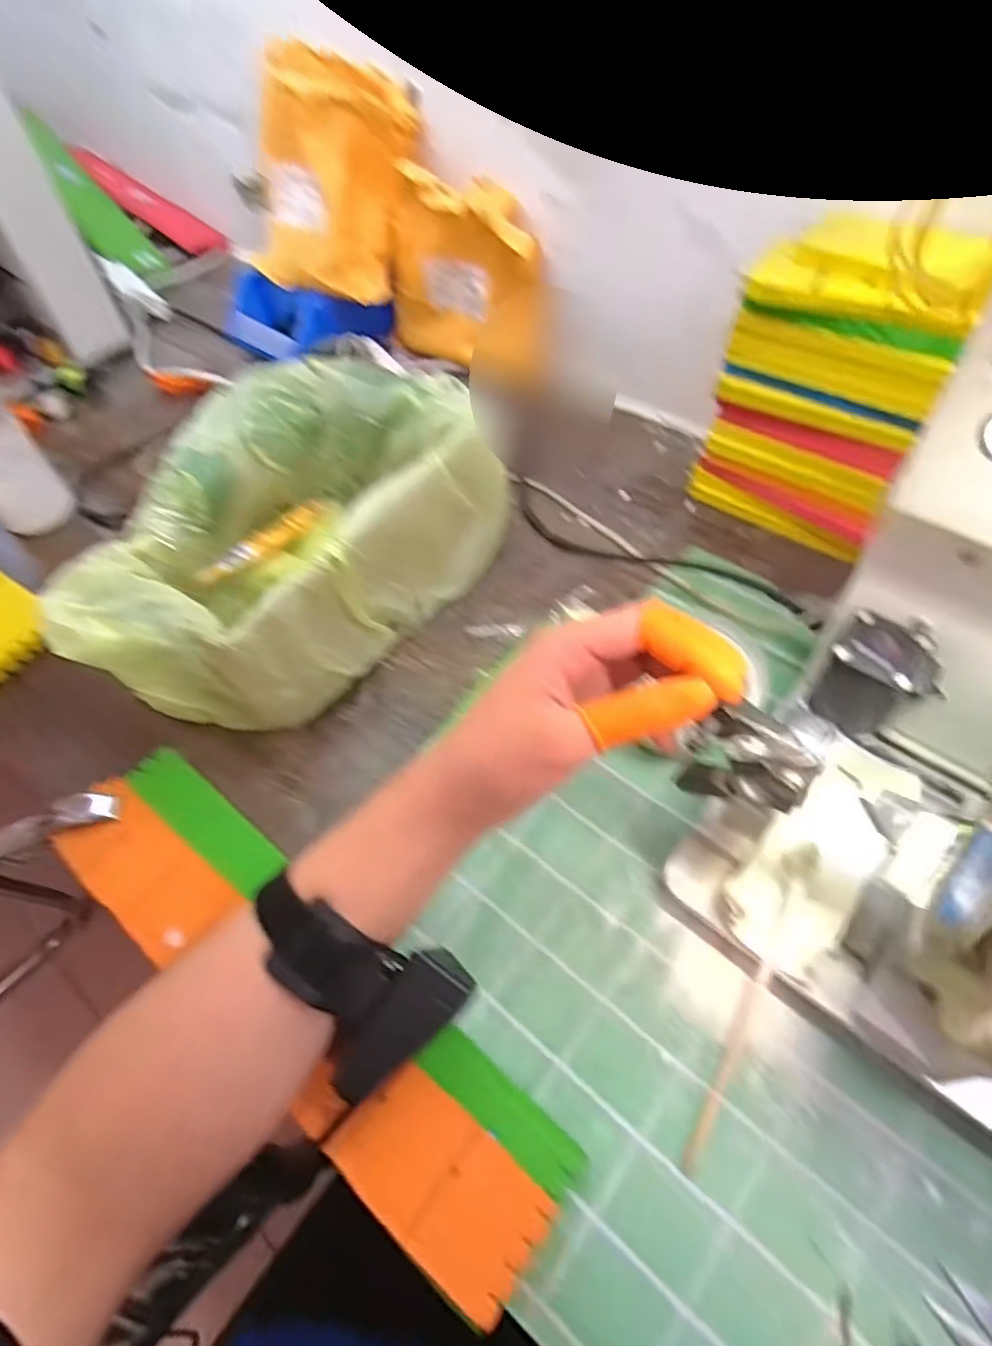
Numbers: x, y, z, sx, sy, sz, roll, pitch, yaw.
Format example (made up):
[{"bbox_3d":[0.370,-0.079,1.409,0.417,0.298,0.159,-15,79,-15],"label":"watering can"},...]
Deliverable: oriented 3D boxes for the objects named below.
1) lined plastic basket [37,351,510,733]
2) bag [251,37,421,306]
[{"bbox_3d":[-0.153,-0.096,0.490,0.198,0.121,0.310,29,61,22],"label":"lined plastic basket"},{"bbox_3d":[-0.157,-0.477,0.657,0.149,0.201,0.060,21,25,-9],"label":"bag"}]

